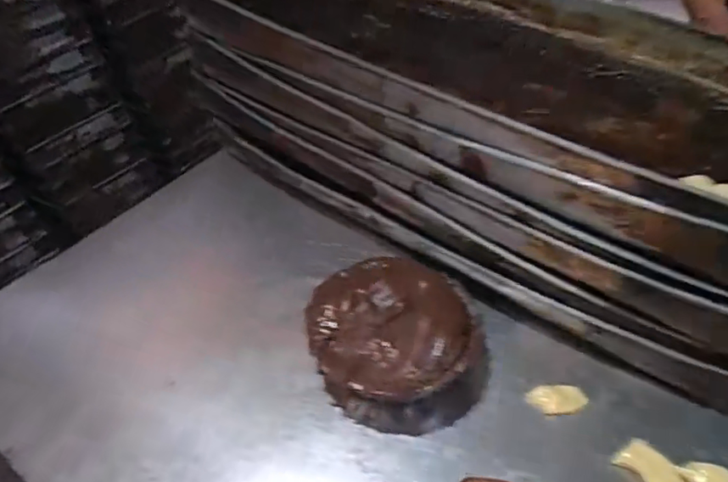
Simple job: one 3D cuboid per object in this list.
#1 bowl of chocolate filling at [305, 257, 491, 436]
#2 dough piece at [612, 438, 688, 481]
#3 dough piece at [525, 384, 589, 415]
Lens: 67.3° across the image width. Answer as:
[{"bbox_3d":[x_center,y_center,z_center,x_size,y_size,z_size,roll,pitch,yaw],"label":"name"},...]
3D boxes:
[{"bbox_3d":[0.037,0.104,0.594,0.192,0.085,0.171,12,46,19],"label":"bowl of chocolate filling"},{"bbox_3d":[0.268,0.213,0.512,0.033,0.012,0.052,-29,48,-23],"label":"dough piece"},{"bbox_3d":[0.201,0.165,0.566,0.057,0.015,0.027,1,44,7],"label":"dough piece"}]

